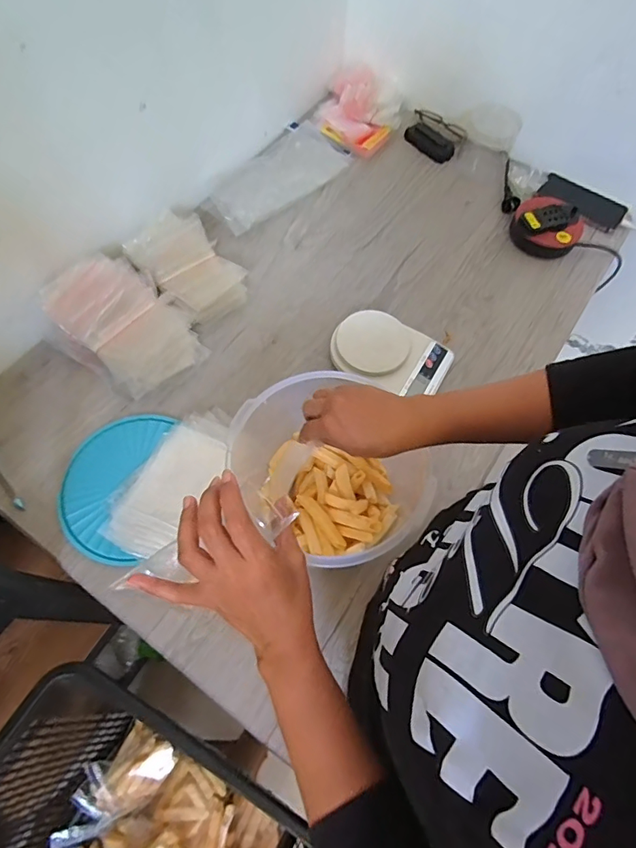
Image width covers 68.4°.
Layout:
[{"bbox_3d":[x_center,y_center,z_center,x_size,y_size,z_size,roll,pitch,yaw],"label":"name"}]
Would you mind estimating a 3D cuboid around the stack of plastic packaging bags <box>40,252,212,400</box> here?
[{"bbox_3d":[-0.287,-0.143,0.691,0.166,0.106,0.198,-40,73,-18],"label":"stack of plastic packaging bags"}]

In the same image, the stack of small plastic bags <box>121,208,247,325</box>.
[{"bbox_3d":[-0.205,-0.257,0.764,0.177,0.082,0.134,43,71,15],"label":"stack of small plastic bags"}]

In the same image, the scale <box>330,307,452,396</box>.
[{"bbox_3d":[0.113,-0.108,0.729,0.180,0.046,0.125,25,67,9],"label":"scale"}]

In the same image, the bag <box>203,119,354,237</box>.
[{"bbox_3d":[-0.075,-0.466,0.877,0.117,0.034,0.297,40,70,15],"label":"bag"}]

